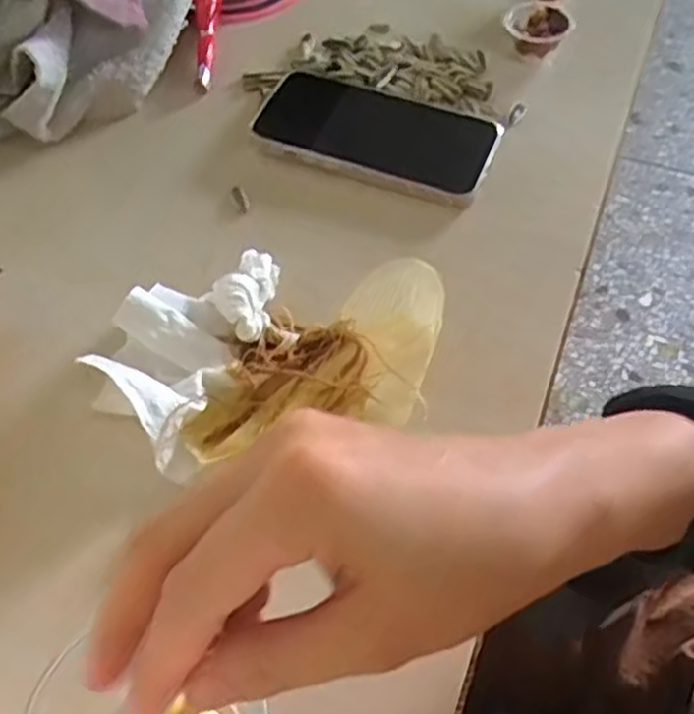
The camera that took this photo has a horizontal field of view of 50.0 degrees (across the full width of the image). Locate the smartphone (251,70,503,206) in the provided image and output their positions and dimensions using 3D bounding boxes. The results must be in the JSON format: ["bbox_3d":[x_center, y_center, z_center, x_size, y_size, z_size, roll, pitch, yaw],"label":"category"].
[{"bbox_3d":[0.017,-0.135,0.457,0.144,0.014,0.071,17,58,12],"label":"smartphone"}]

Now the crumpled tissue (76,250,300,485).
[{"bbox_3d":[-0.075,-0.008,0.367,0.075,0.030,0.118,26,60,17],"label":"crumpled tissue"}]

